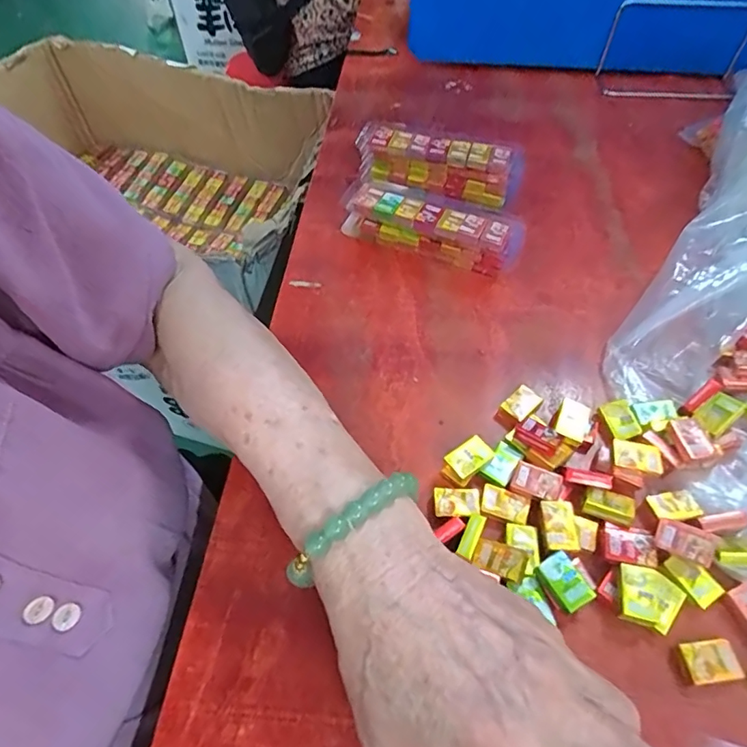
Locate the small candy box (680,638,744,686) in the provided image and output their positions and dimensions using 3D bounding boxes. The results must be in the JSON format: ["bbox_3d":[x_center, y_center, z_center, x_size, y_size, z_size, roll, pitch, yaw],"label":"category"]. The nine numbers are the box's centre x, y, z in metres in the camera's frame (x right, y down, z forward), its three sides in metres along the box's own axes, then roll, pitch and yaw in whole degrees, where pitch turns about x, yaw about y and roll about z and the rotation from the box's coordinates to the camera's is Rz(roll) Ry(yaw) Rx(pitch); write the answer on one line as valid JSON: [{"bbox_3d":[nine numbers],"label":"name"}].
[{"bbox_3d":[0.158,0.134,0.234,0.025,0.004,0.017,-5,53,-4],"label":"small candy box"}]

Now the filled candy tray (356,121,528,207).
[{"bbox_3d":[0.057,-0.179,0.439,0.138,0.052,0.031,14,54,10],"label":"filled candy tray"}]

